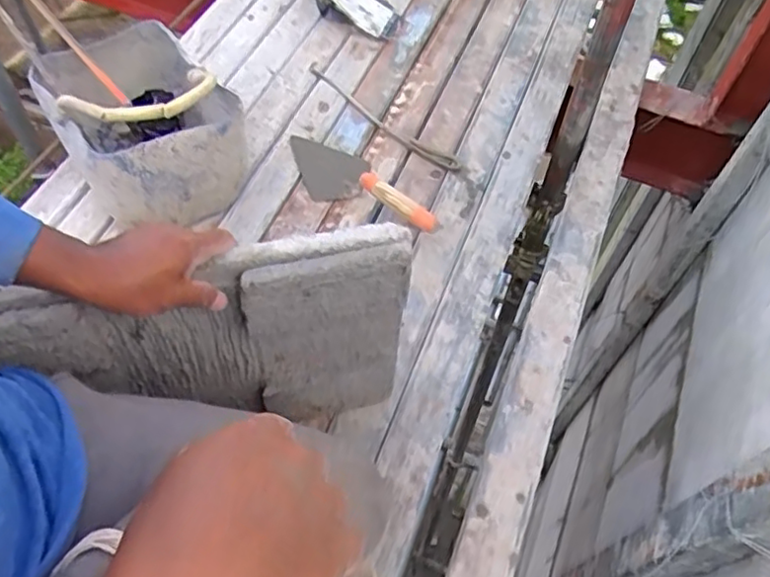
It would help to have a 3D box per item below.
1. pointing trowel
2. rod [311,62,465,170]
[{"bbox_3d":[-0.042,-0.185,1.097,0.118,0.052,0.366,-37,46,-24],"label":"pointing trowel"},{"bbox_3d":[-0.015,-0.345,1.238,0.049,0.012,0.410,-39,67,-25],"label":"rod"}]

